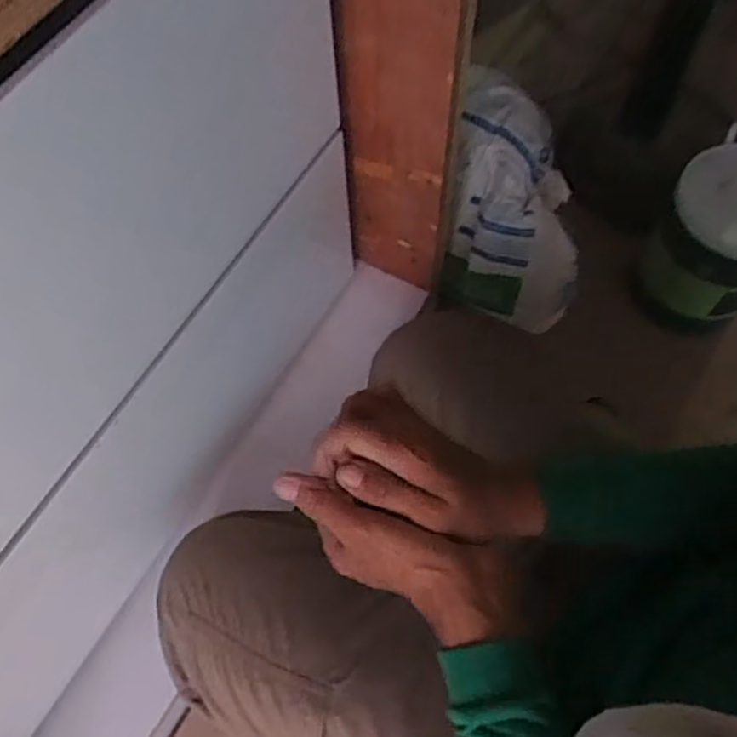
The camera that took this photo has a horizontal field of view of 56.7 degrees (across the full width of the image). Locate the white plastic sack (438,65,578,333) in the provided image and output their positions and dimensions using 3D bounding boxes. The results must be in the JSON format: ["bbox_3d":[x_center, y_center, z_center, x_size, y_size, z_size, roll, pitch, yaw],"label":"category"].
[{"bbox_3d":[0.185,-0.226,0.942,0.176,0.138,0.357,-11,108,-4],"label":"white plastic sack"}]

